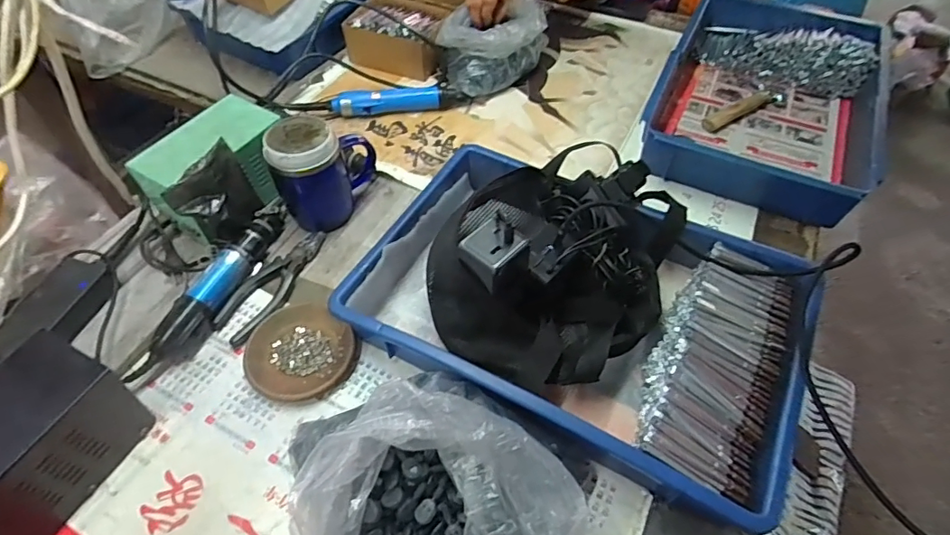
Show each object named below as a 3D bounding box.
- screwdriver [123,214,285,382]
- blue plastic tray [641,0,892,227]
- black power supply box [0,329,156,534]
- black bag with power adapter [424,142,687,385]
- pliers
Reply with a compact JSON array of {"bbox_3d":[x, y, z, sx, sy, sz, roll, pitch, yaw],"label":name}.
[{"bbox_3d":[-0.299,0.024,0.590,0.034,0.039,0.241,18,55,13],"label":"screwdriver"},{"bbox_3d":[0.446,-0.269,0.786,0.295,0.100,0.431,22,57,16],"label":"blue plastic tray"},{"bbox_3d":[-0.389,0.158,0.447,0.085,0.104,0.160,26,58,18],"label":"black power supply box"},{"bbox_3d":[0.084,-0.014,0.548,0.264,0.120,0.265,11,54,8],"label":"black bag with power adapter"},{"bbox_3d":[-0.241,0.016,0.605,0.058,0.014,0.166,24,57,17],"label":"pliers"}]

